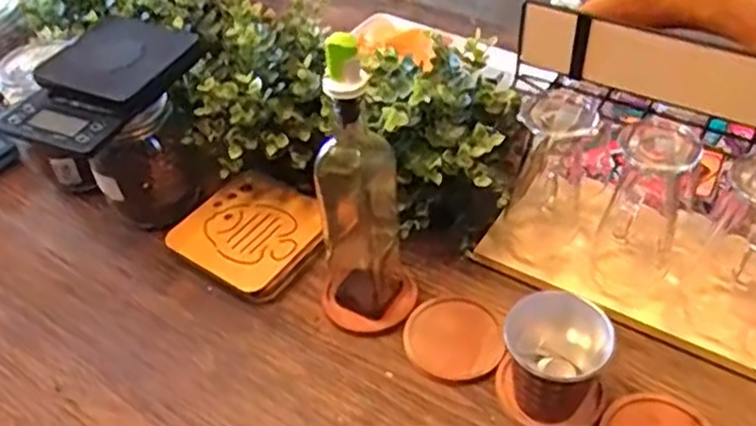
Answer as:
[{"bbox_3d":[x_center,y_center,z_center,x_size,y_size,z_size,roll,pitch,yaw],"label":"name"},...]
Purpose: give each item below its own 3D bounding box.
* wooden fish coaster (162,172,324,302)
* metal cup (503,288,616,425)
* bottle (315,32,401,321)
[{"bbox_3d":[-0.140,0.020,0.790,0.152,0.019,0.135,30,60,24],"label":"wooden fish coaster"},{"bbox_3d":[0.151,0.131,0.608,0.080,0.106,0.076,-2,45,2],"label":"metal cup"},{"bbox_3d":[-0.020,-0.024,0.643,0.072,0.299,0.064,-4,45,1],"label":"bottle"}]

